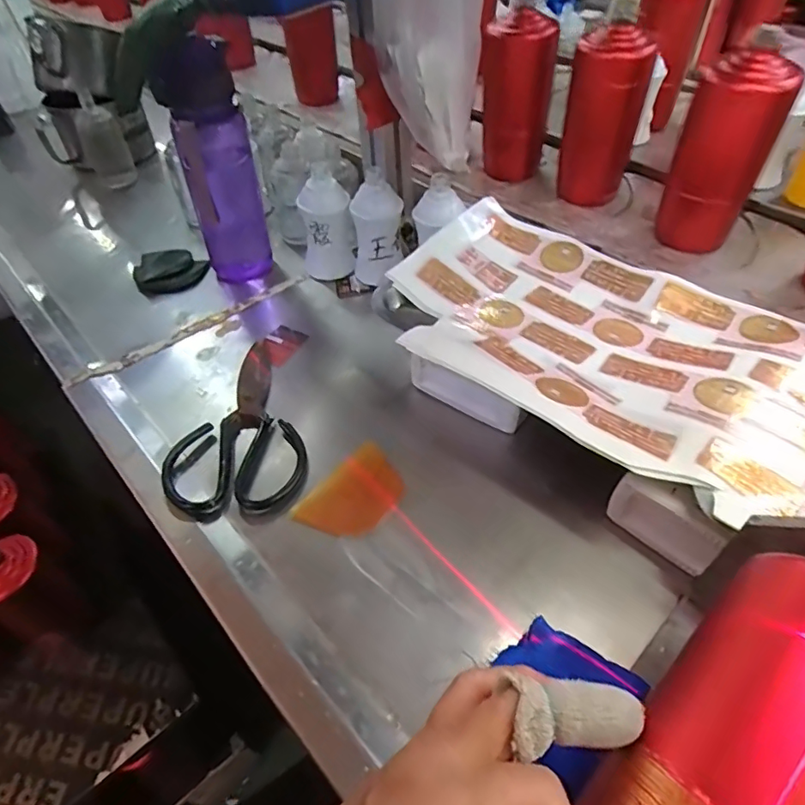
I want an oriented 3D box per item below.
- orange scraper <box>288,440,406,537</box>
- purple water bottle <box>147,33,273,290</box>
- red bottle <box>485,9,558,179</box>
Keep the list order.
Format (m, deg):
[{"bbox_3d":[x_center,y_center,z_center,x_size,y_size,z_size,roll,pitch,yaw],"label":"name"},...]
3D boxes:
[{"bbox_3d":[-0.034,0.065,0.393,0.054,0.011,0.083,33,58,30],"label":"orange scraper"},{"bbox_3d":[-0.179,-0.221,0.540,0.075,0.224,0.068,-15,48,-9],"label":"purple water bottle"},{"bbox_3d":[0.136,-0.358,0.644,0.064,0.164,0.067,33,58,30],"label":"red bottle"}]

